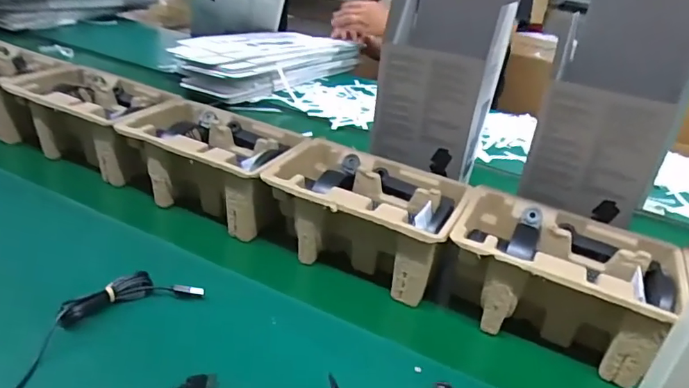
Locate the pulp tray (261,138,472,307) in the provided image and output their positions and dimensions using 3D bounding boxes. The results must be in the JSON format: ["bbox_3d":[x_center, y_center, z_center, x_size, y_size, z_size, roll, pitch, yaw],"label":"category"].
[{"bbox_3d":[0.029,0.026,0.639,0.224,0.108,0.148,15,29,21],"label":"pulp tray"}]

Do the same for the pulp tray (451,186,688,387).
[{"bbox_3d":[0.230,0.091,0.570,0.211,0.109,0.144,14,29,20],"label":"pulp tray"}]

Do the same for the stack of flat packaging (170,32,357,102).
[{"bbox_3d":[-0.213,-0.320,1.239,0.274,0.070,0.415,19,31,27],"label":"stack of flat packaging"}]

